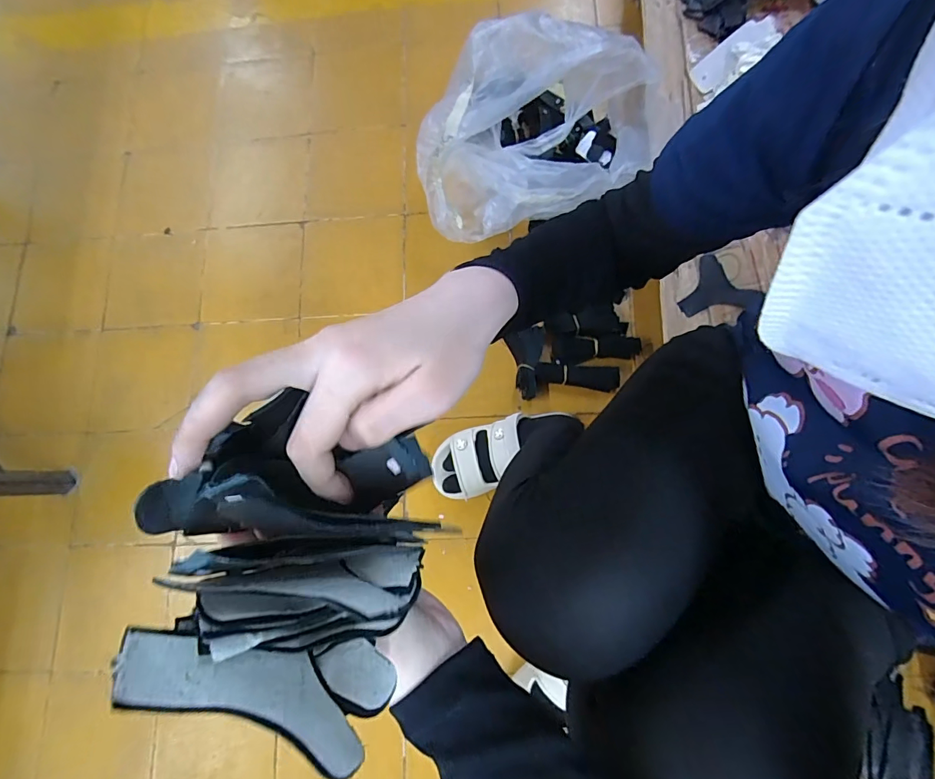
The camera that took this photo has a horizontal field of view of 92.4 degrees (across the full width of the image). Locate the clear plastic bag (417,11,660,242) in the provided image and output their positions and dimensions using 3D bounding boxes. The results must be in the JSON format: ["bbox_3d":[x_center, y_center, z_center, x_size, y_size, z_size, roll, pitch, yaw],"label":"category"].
[{"bbox_3d":[0.120,-0.431,0.752,0.422,0.249,0.261,-28,77,-1],"label":"clear plastic bag"}]

